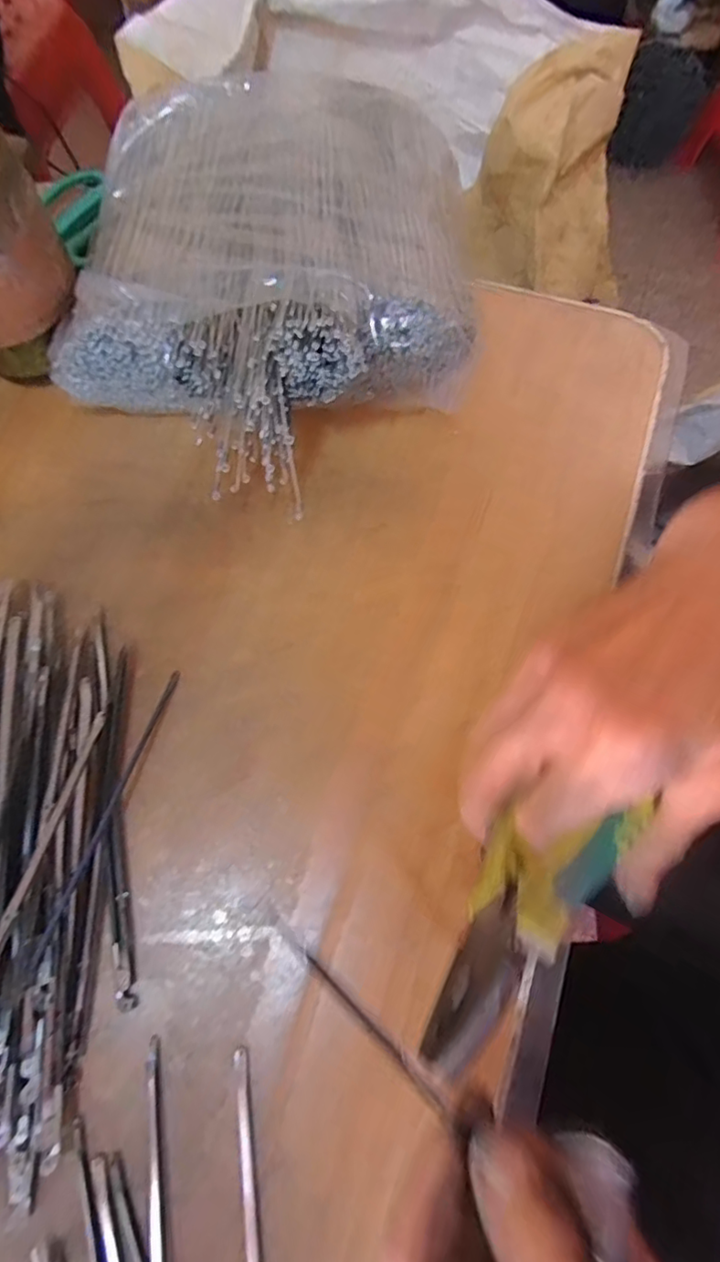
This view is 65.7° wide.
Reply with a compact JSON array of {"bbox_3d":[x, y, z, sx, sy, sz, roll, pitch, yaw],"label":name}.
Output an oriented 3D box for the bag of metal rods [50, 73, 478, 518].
[{"bbox_3d":[-0.047,-0.193,0.317,0.216,0.079,0.251,8,72,4],"label":"bag of metal rods"}]

